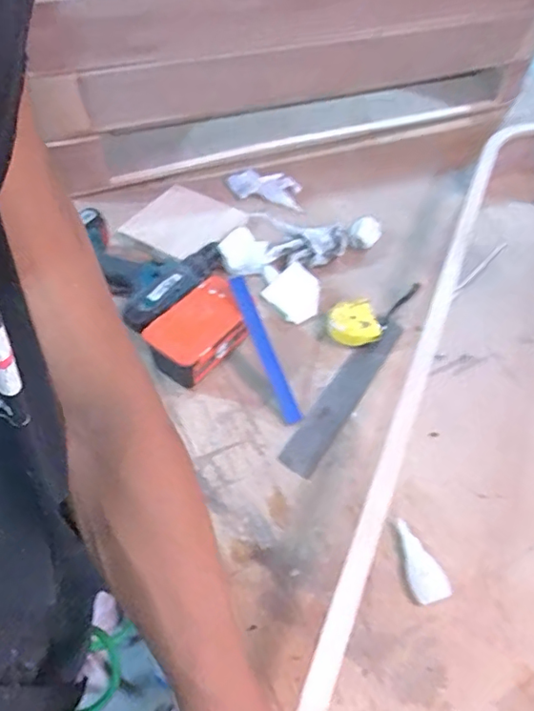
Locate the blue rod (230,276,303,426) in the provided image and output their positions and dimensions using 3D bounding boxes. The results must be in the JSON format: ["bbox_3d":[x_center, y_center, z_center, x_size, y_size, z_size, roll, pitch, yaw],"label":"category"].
[{"bbox_3d":[-0.003,-0.008,0.723,0.023,0.007,0.205,-21,81,-12],"label":"blue rod"}]

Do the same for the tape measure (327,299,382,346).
[{"bbox_3d":[0.120,-0.044,0.778,0.070,0.040,0.064,-1,50,-3],"label":"tape measure"}]

